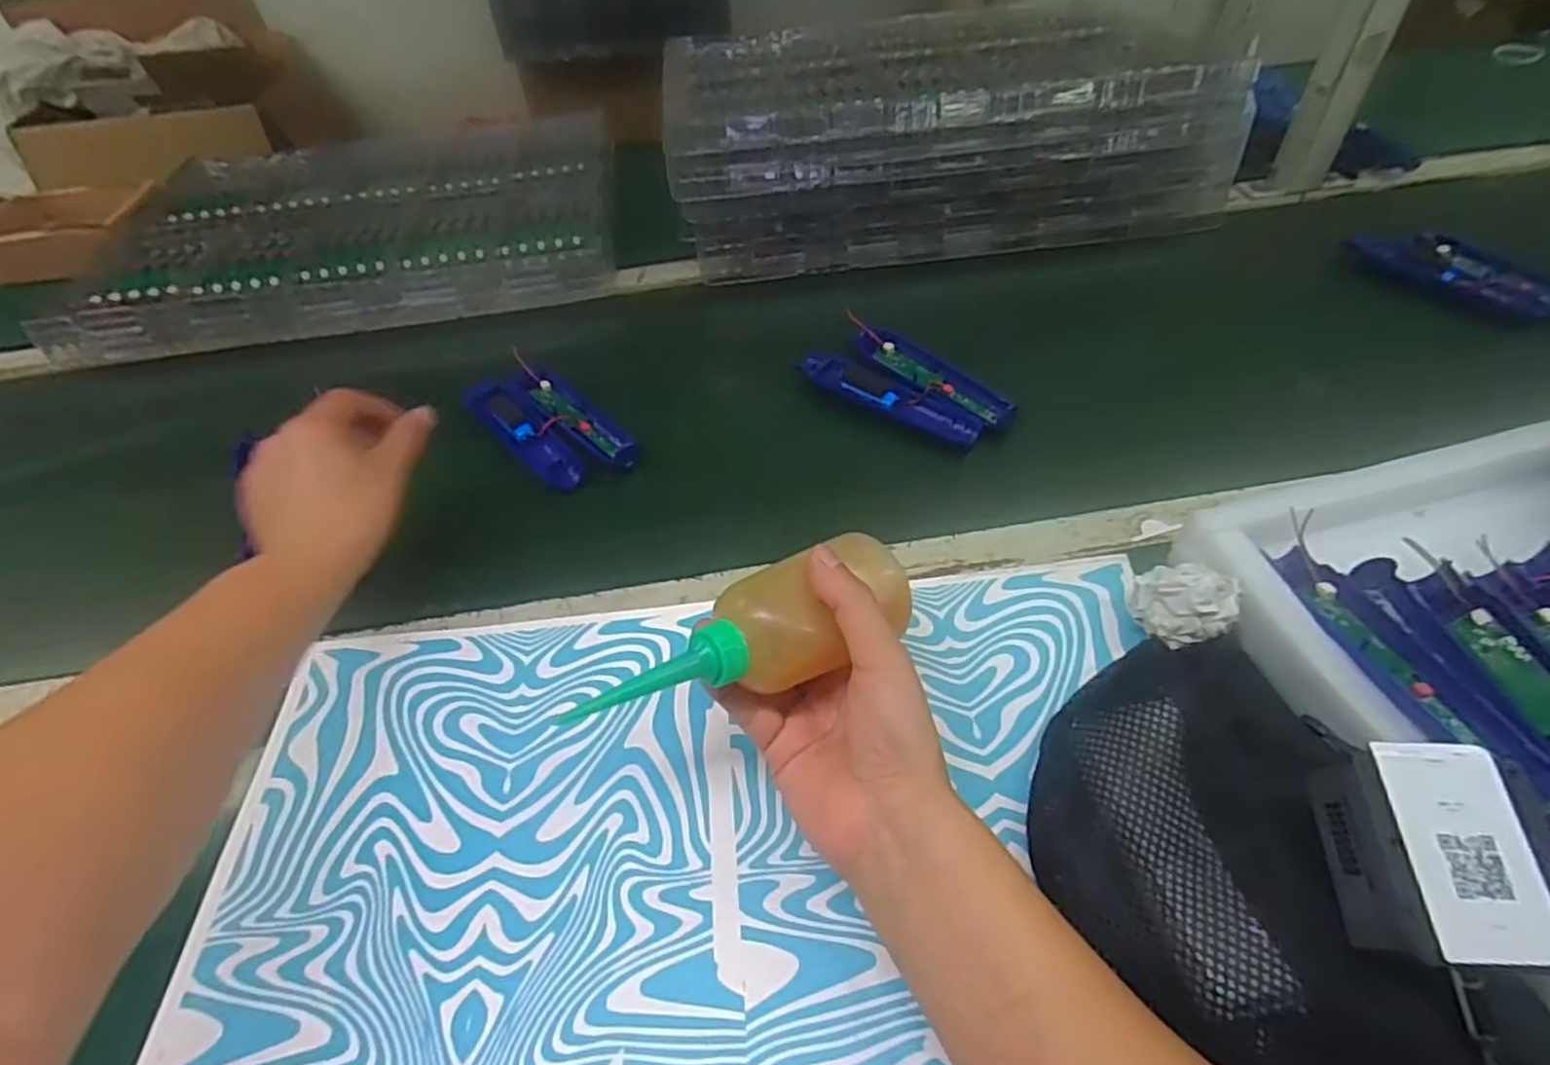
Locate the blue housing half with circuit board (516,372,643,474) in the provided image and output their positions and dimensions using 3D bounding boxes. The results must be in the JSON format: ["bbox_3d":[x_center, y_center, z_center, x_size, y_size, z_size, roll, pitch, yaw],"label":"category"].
[{"bbox_3d":[-0.171,-0.099,0.628,0.036,0.016,0.153,-36,55,-26],"label":"blue housing half with circuit board"}]

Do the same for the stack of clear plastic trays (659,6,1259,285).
[{"bbox_3d":[0.160,-0.497,0.870,0.564,0.149,0.413,-9,48,-4],"label":"stack of clear plastic trays"}]

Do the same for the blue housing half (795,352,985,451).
[{"bbox_3d":[0.094,-0.113,0.630,0.170,0.016,0.032,28,55,26],"label":"blue housing half"}]

